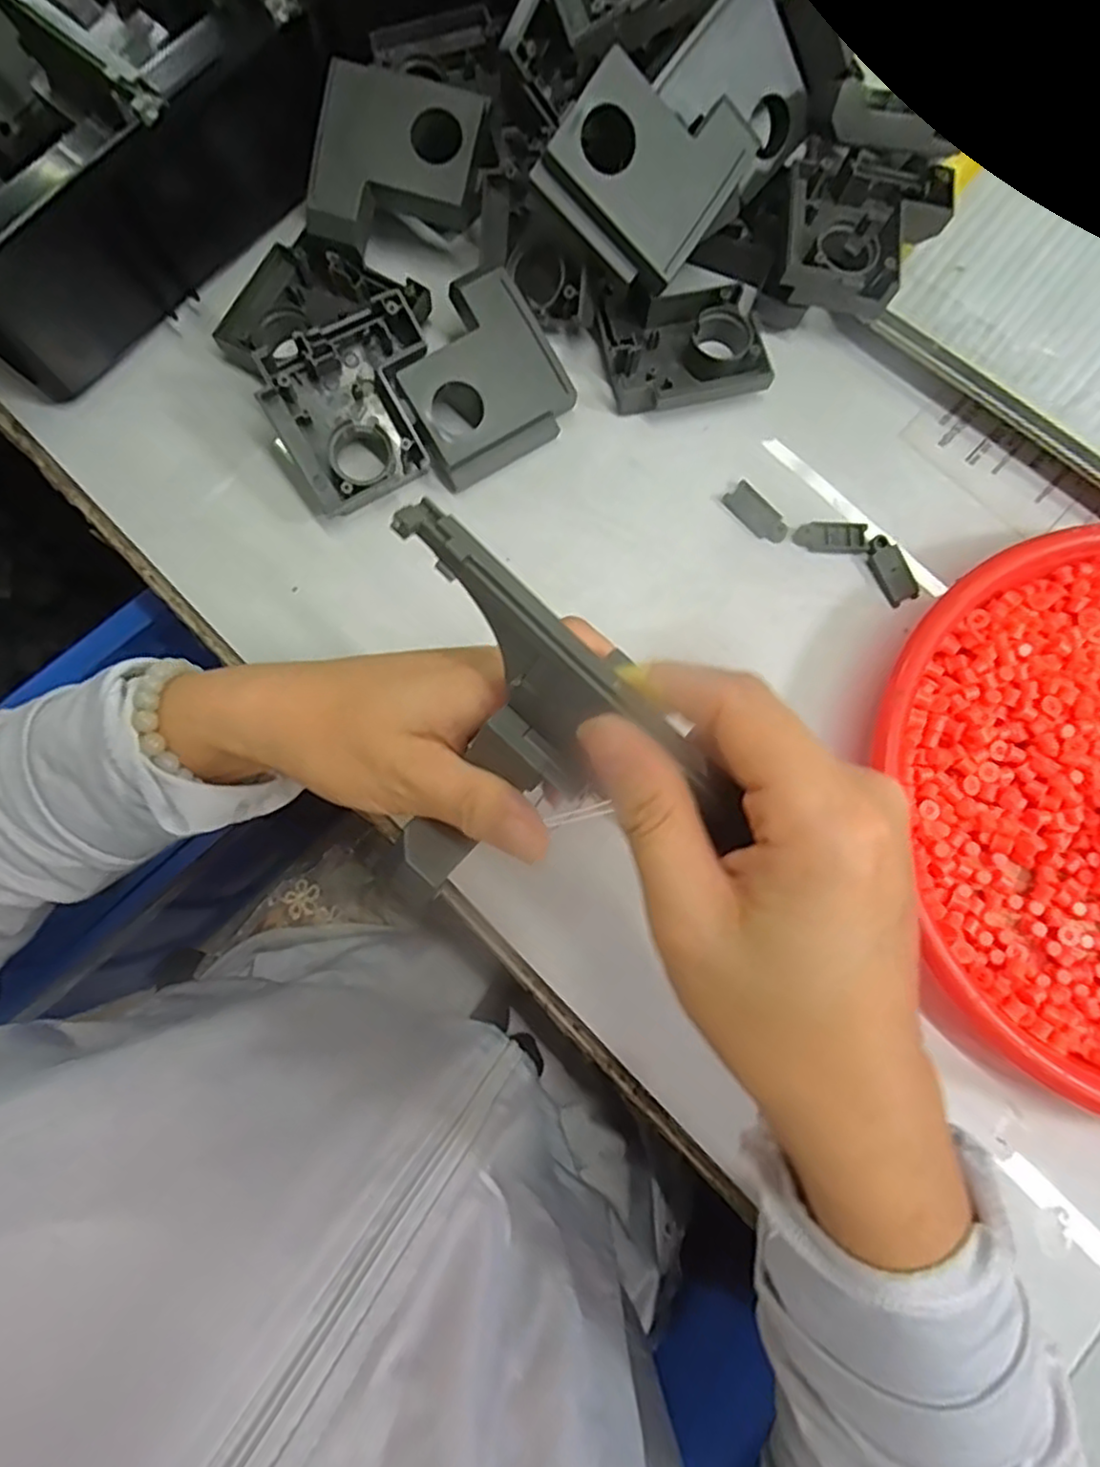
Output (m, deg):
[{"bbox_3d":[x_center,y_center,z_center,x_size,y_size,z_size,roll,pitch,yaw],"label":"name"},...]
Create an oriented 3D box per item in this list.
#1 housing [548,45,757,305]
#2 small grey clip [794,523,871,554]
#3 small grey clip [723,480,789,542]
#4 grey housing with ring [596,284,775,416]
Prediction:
[{"bbox_3d":[0.046,-0.251,0.299,0.073,0.012,0.071,36,99,-21],"label":"housing"},{"bbox_3d":[0.140,-0.097,0.342,0.035,0.004,0.014,2,79,0],"label":"small grey clip"},{"bbox_3d":[0.104,-0.110,0.344,0.017,0.004,0.036,-40,82,-7],"label":"small grey clip"},{"bbox_3d":[0.067,-0.194,0.352,0.077,0.020,0.056,-12,79,-2],"label":"grey housing with ring"}]

